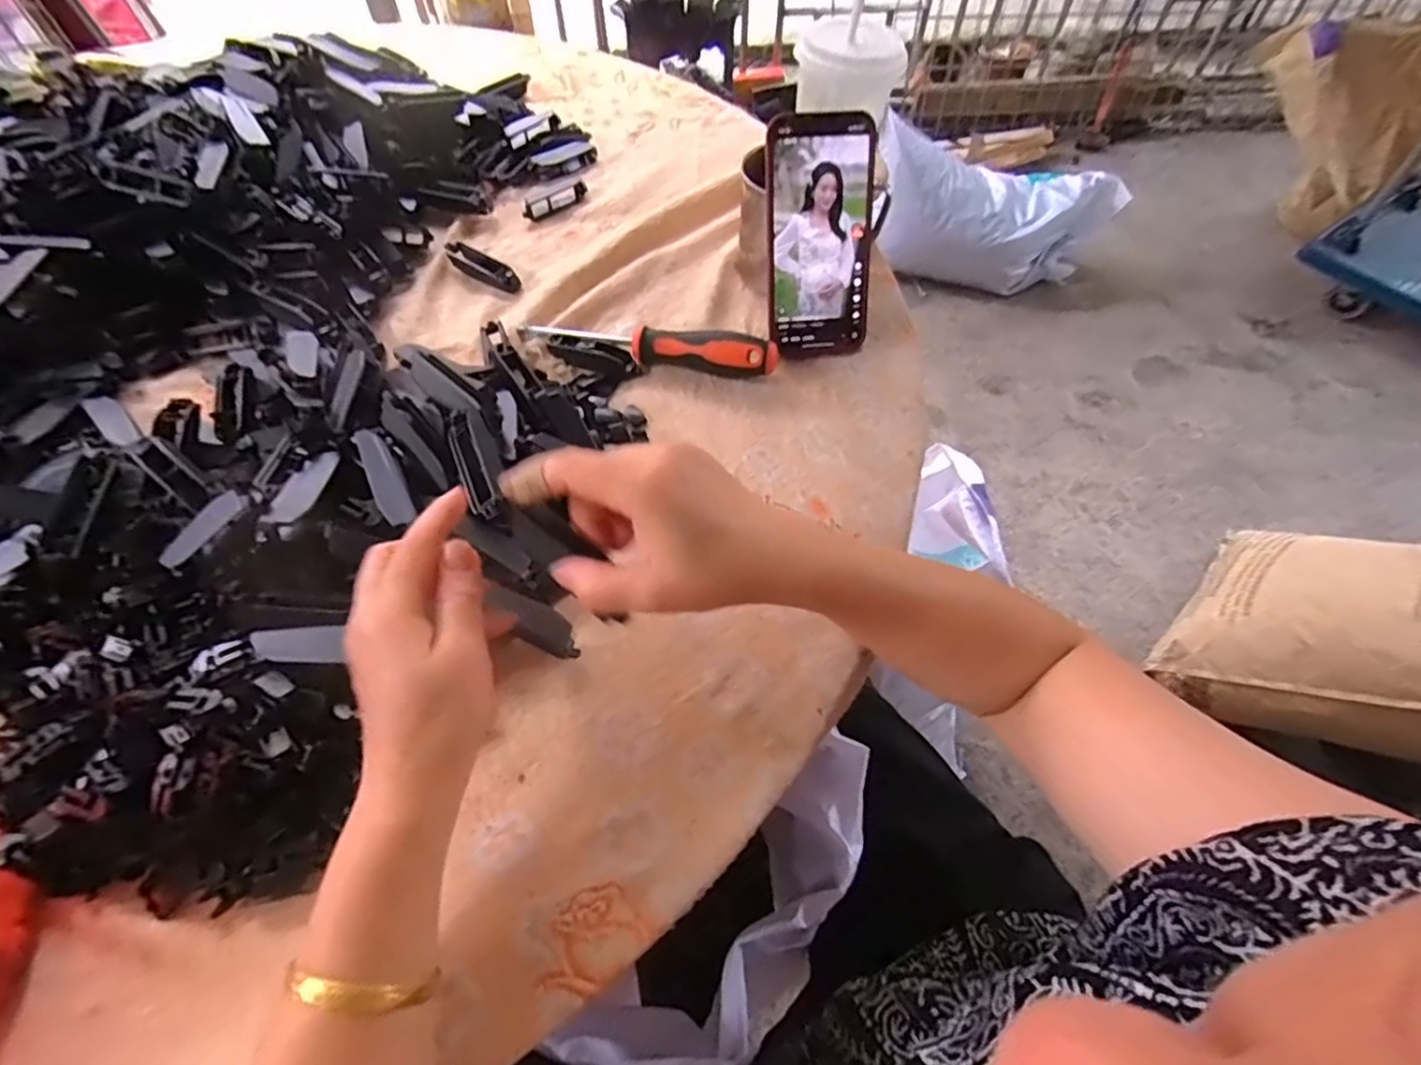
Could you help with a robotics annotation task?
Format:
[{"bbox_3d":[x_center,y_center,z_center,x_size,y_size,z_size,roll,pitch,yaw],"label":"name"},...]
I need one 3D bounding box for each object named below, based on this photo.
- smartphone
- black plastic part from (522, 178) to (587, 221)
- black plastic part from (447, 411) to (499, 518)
[{"bbox_3d":[0.081,-0.213,0.462,0.077,0.160,0.007,-5,27,2],"label":"smartphone"},{"bbox_3d":[-0.147,-0.314,0.592,0.070,0.014,0.021,-36,65,-19],"label":"black plastic part"},{"bbox_3d":[-0.140,-0.039,0.366,0.015,0.008,0.071,-21,72,-12],"label":"black plastic part"}]

